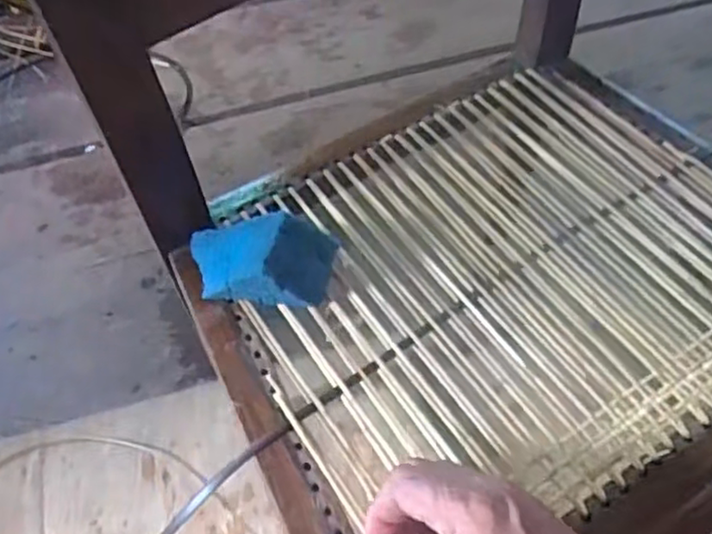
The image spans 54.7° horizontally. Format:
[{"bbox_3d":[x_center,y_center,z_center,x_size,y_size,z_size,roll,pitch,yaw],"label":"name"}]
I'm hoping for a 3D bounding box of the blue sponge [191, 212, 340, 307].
[{"bbox_3d":[-0.070,-0.004,0.486,0.105,0.055,0.060,1,56,3],"label":"blue sponge"}]

